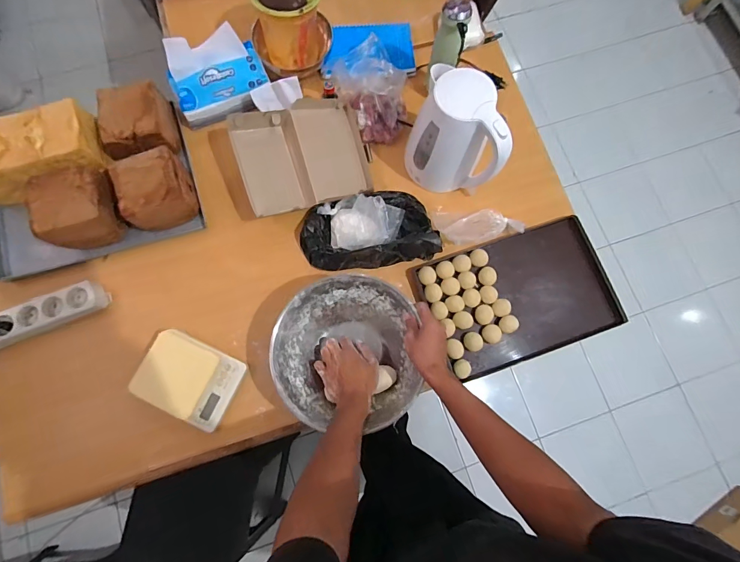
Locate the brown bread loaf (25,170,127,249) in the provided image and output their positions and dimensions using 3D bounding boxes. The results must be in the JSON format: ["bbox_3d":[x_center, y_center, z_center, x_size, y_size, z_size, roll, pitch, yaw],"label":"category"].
[{"bbox_3d":[-0.539,-0.132,0.698,0.119,0.086,0.137,-21,80,-6],"label":"brown bread loaf"}]

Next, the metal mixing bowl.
[{"bbox_3d":[-0.042,0.123,0.673,0.233,0.103,0.246,0,79,1],"label":"metal mixing bowl"}]

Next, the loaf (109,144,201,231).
[{"bbox_3d":[-0.402,-0.165,0.714,0.119,0.088,0.129,-25,80,-7],"label":"loaf"}]

